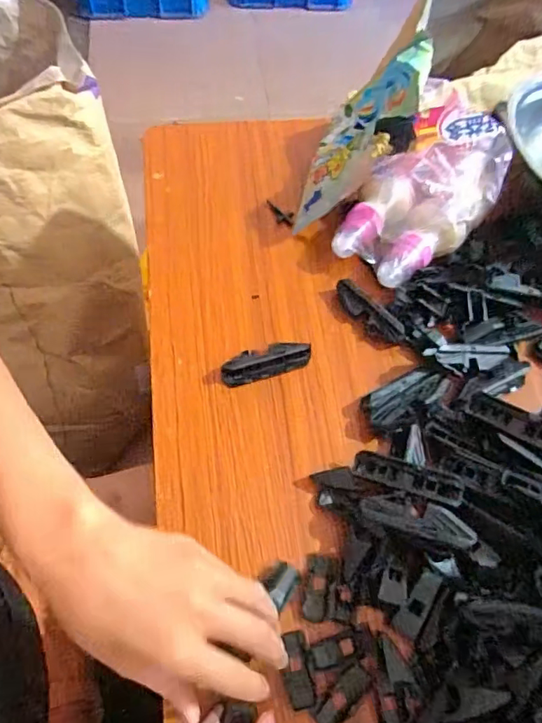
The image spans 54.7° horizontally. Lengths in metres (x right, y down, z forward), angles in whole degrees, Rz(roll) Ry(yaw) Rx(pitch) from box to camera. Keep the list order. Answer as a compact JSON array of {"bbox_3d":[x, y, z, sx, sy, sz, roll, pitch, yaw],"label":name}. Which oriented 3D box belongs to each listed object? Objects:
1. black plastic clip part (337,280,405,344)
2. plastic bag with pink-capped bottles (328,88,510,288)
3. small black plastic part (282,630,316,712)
[{"bbox_3d":[0.080,-0.040,0.433,0.067,0.016,0.017,42,67,17],"label":"black plastic clip part"},{"bbox_3d":[0.116,-0.131,0.423,0.093,0.124,0.103,39,66,16],"label":"plastic bag with pink-capped bottles"},{"bbox_3d":[0.015,0.189,0.320,0.016,0.004,0.041,-9,63,-8],"label":"small black plastic part"}]

